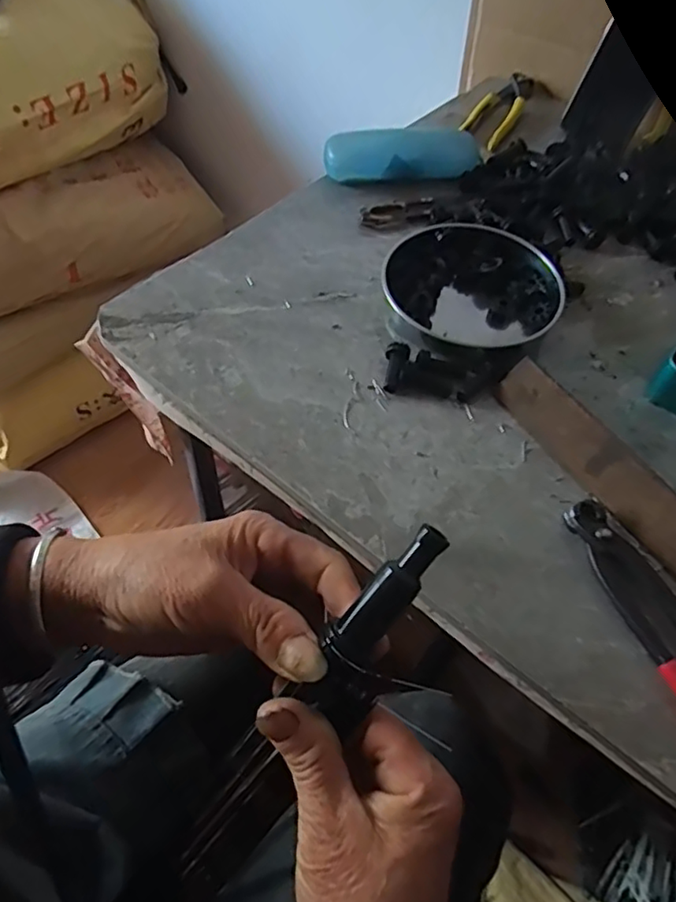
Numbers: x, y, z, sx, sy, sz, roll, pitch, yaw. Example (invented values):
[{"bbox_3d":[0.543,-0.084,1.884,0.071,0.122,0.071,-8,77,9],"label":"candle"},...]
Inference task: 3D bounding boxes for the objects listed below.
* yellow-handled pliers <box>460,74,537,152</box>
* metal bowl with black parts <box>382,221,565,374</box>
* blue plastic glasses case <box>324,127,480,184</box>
[{"bbox_3d":[0.181,-0.383,0.677,0.047,0.016,0.160,25,57,12],"label":"yellow-handled pliers"},{"bbox_3d":[0.105,-0.125,0.484,0.132,0.027,0.144,2,56,-3],"label":"metal bowl with black parts"},{"bbox_3d":[0.063,-0.284,0.586,0.150,0.032,0.046,-4,56,-7],"label":"blue plastic glasses case"}]

